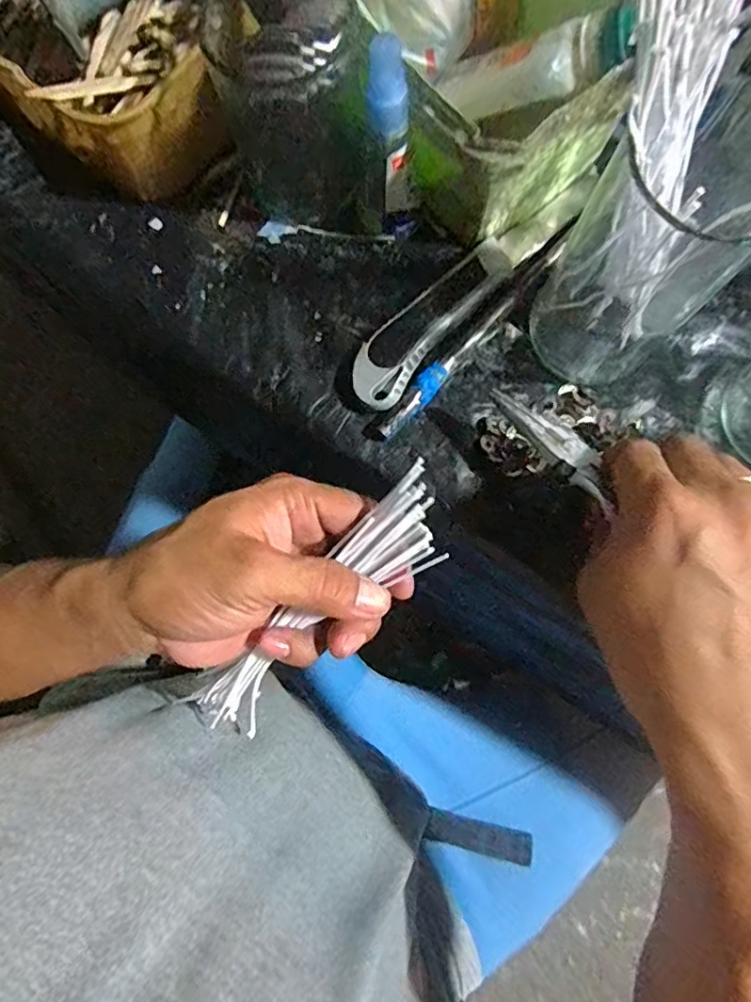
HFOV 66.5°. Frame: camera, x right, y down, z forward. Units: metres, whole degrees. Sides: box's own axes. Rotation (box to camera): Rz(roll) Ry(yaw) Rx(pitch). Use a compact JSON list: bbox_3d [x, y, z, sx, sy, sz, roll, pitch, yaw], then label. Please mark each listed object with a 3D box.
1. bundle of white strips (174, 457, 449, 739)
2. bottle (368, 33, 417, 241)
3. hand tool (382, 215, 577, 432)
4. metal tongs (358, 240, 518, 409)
[{"bbox_3d":[-0.028,0.059,0.284,0.039,0.018,0.182,45,112,8],"label":"bundle of white strips"},{"bbox_3d":[0.009,-0.177,0.292,0.023,0.102,0.022,2,80,2],"label":"bottle"},{"bbox_3d":[0.060,-0.099,0.325,0.013,0.012,0.166,41,83,8],"label":"hand tool"},{"bbox_3d":[0.030,-0.102,0.320,0.033,0.006,0.115,42,83,8],"label":"metal tongs"}]

